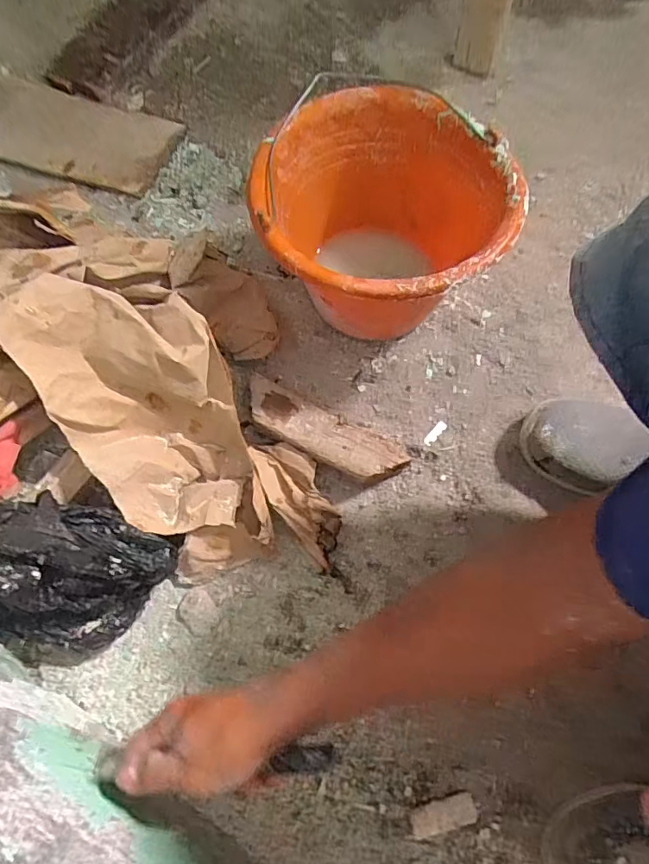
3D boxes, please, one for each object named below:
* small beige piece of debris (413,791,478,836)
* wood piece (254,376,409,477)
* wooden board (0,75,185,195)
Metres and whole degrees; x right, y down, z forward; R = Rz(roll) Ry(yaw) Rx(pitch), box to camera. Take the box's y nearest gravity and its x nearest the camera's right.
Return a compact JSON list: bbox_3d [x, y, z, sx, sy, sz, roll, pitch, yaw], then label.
[{"bbox_3d":[0.106,0.339,0.454,0.058,0.018,0.023,-11,72,-3],"label":"small beige piece of debris"},{"bbox_3d":[-0.001,0.004,0.556,0.177,0.045,0.060,21,73,8],"label":"wood piece"},{"bbox_3d":[-0.357,-0.422,0.712,0.290,0.021,0.140,19,73,7],"label":"wooden board"}]

